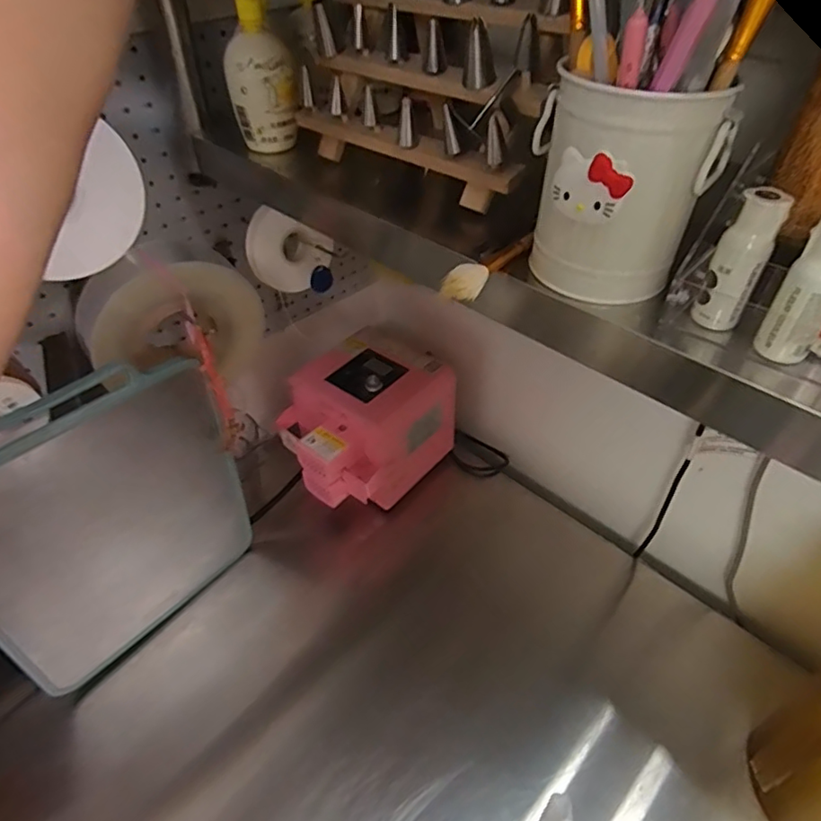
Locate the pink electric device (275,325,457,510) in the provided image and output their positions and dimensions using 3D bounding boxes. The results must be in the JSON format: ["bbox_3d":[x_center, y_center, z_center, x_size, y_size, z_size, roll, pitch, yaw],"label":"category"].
[{"bbox_3d":[-0.069,0.022,0.835,0.190,0.171,0.218,32,53,29],"label":"pink electric device"}]

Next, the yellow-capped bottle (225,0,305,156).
[{"bbox_3d":[-0.130,-0.296,0.496,0.059,0.119,0.044,-9,45,-8],"label":"yellow-capped bottle"}]

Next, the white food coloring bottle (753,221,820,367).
[{"bbox_3d":[0.195,-0.057,0.274,0.023,0.073,0.020,34,54,31],"label":"white food coloring bottle"}]

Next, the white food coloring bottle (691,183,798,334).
[{"bbox_3d":[0.173,-0.078,0.296,0.025,0.072,0.019,27,50,26],"label":"white food coloring bottle"}]

